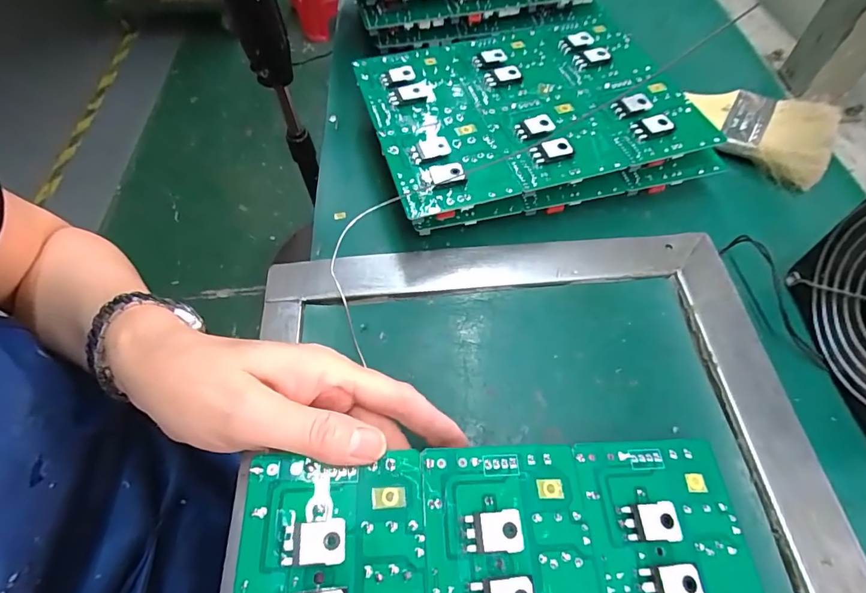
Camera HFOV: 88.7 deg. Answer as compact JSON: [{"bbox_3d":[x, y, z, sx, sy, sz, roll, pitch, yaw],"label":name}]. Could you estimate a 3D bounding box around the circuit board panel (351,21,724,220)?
[{"bbox_3d":[0.062,-0.139,0.316,0.209,0.016,0.162,-16,60,-7],"label":"circuit board panel"}]

